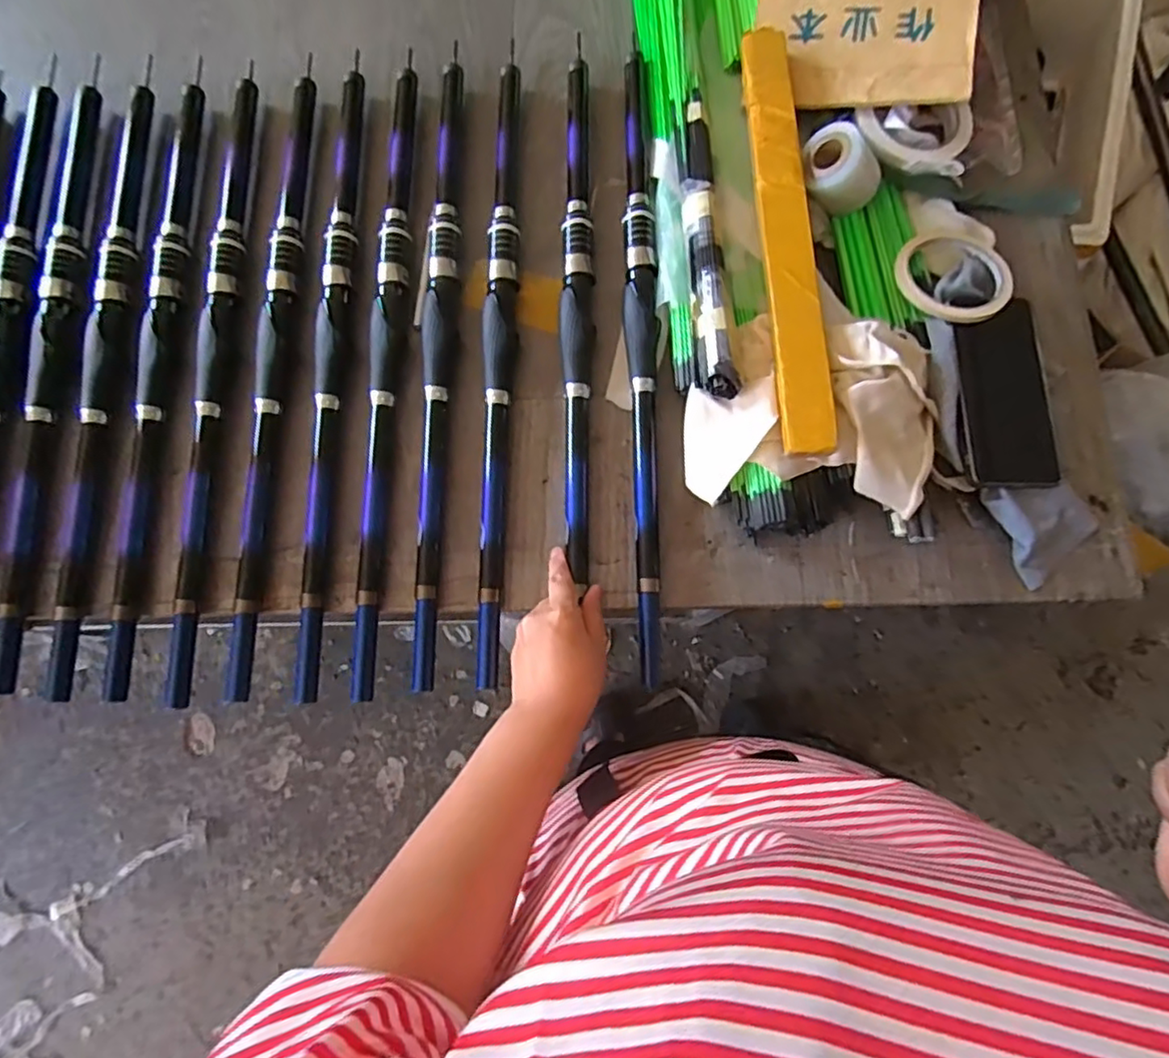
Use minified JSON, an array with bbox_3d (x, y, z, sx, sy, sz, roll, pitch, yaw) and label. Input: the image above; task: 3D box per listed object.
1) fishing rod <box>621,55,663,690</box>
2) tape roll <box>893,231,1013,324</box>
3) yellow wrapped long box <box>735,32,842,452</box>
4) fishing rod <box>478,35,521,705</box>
[{"bbox_3d":[0.050,-0.160,0.550,0.031,0.023,0.562,-1,77,2],"label":"fishing rod"},{"bbox_3d":[0.315,-0.214,0.536,0.094,0.012,0.097,-1,64,2],"label":"tape roll"},{"bbox_3d":[0.163,-0.245,0.520,0.039,0.033,0.391,-2,78,2],"label":"yellow wrapped long box"},{"bbox_3d":[-0.076,-0.161,0.558,0.030,0.023,0.572,1,77,2],"label":"fishing rod"}]

